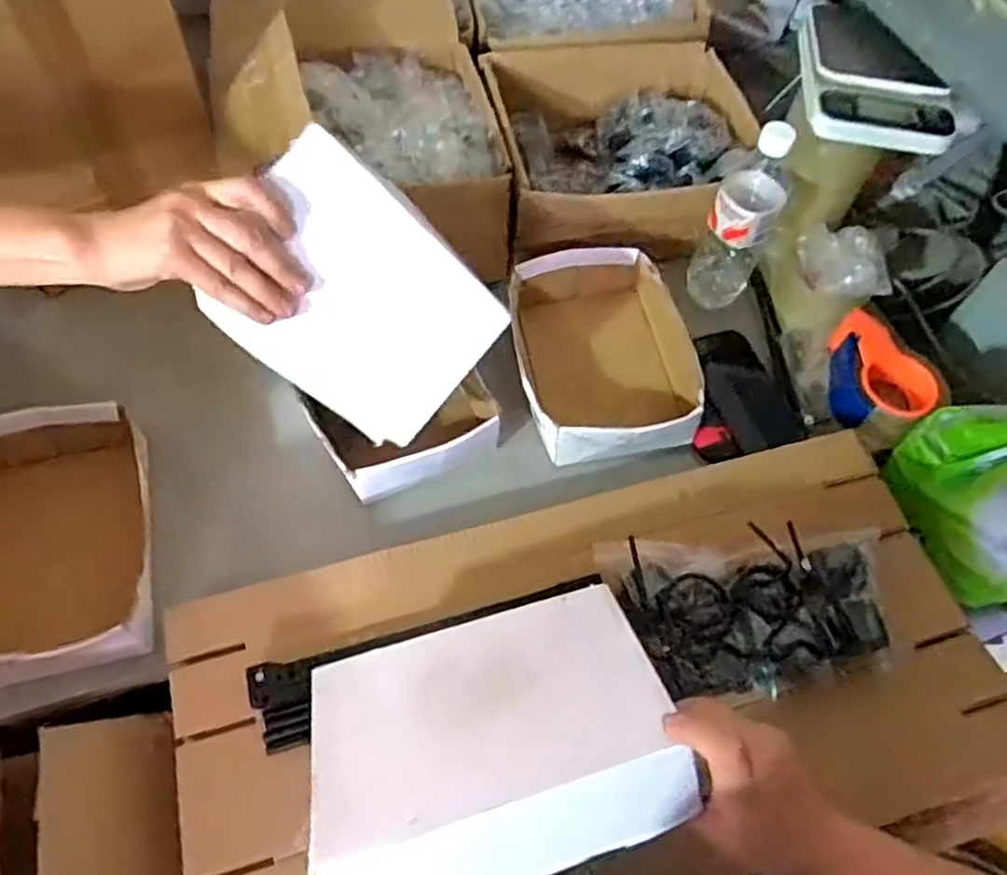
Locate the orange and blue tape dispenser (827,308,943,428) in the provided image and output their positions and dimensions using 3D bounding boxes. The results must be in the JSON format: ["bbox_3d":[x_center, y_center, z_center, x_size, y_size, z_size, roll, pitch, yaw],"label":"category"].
[{"bbox_3d":[0.402,-0.064,0.800,0.112,0.079,0.137,-36,67,-23],"label":"orange and blue tape dispenser"}]

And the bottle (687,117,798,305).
[{"bbox_3d":[0.261,-0.234,0.807,0.072,0.229,0.061,23,60,10],"label":"bottle"}]

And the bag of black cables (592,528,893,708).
[{"bbox_3d":[0.202,0.145,0.607,0.228,0.033,0.130,-2,59,-5],"label":"bag of black cables"}]

